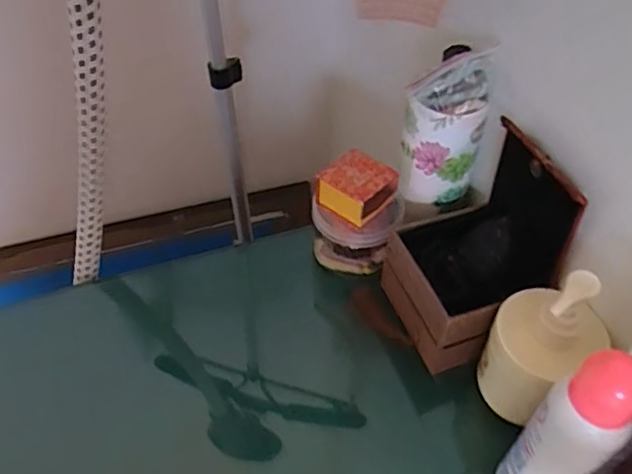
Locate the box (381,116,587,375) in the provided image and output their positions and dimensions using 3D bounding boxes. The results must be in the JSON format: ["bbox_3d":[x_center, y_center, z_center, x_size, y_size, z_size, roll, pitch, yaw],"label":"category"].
[{"bbox_3d":[0.130,0.008,0.477,0.114,0.168,0.107,-12,50,-12],"label":"box"}]

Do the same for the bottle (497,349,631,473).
[{"bbox_3d":[0.154,0.127,0.367,0.036,0.166,0.043,-25,54,-21],"label":"bottle"}]

